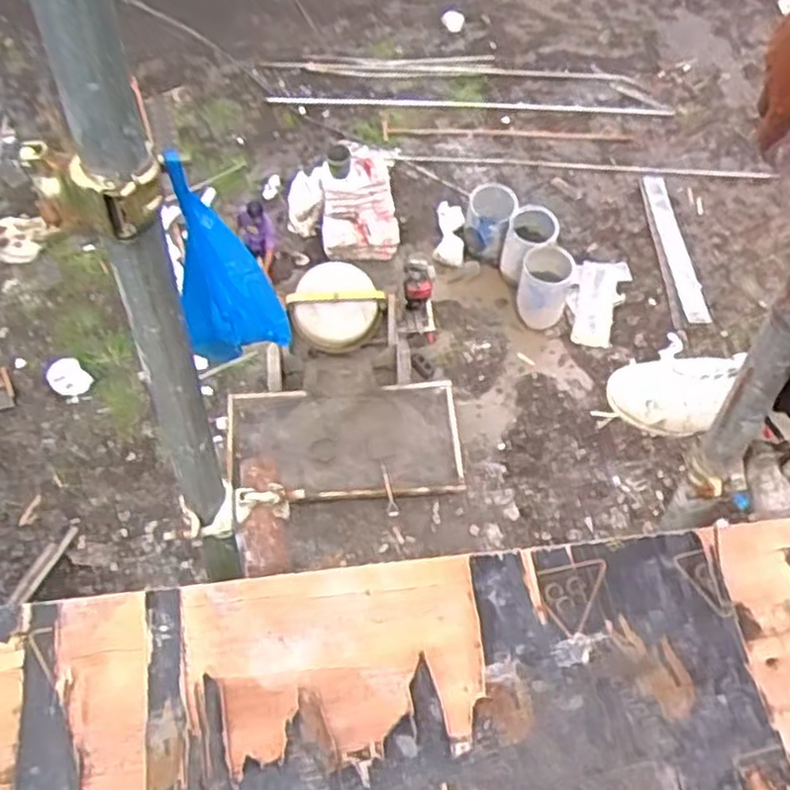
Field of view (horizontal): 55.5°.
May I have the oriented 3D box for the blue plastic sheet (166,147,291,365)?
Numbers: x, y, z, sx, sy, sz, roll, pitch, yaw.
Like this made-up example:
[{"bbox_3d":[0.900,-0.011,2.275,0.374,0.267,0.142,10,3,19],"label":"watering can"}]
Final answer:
[{"bbox_3d":[-0.154,-0.105,0.711,0.101,0.258,0.037,-6,60,-8],"label":"blue plastic sheet"}]

